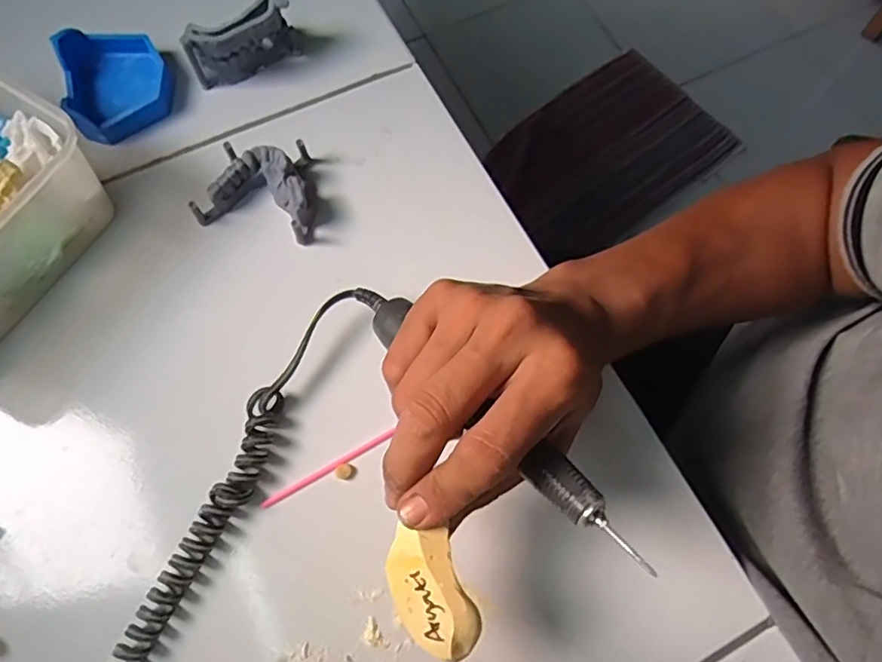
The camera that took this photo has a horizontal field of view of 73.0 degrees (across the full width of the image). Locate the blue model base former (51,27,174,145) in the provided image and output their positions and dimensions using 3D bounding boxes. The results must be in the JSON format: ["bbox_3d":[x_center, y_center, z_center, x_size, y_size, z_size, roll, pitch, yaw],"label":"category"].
[{"bbox_3d":[-0.217,-0.167,0.399,0.066,0.029,0.083,-27,72,-10],"label":"blue model base former"}]

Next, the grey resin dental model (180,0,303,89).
[{"bbox_3d":[-0.131,-0.191,0.402,0.073,0.048,0.020,-29,73,-11],"label":"grey resin dental model"}]

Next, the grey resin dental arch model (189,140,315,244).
[{"bbox_3d":[-0.109,-0.092,0.371,0.067,0.025,0.060,13,70,4],"label":"grey resin dental arch model"}]

